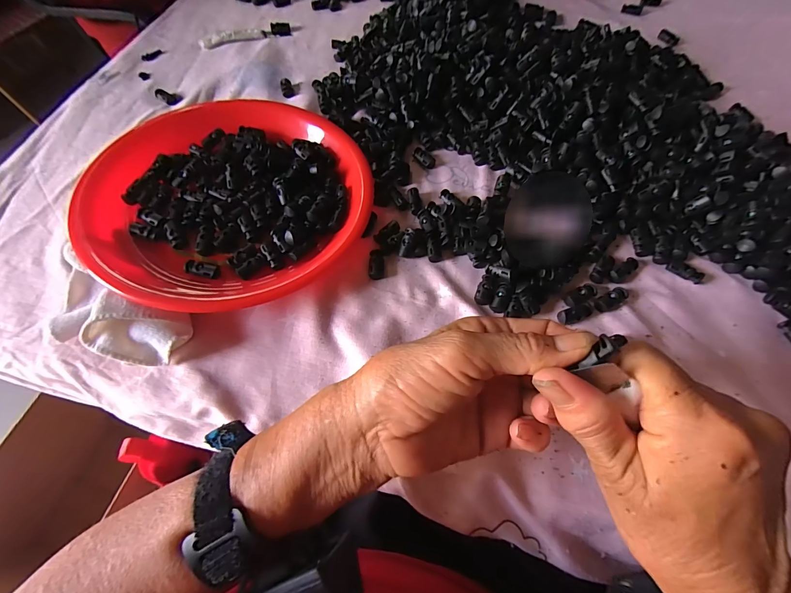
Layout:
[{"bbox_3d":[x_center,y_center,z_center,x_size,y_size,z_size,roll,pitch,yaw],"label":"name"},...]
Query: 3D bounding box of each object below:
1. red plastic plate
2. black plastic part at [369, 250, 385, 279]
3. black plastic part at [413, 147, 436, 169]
[{"bbox_3d":[-0.157,-0.107,0.339,0.247,0.044,0.247,0,63,1],"label":"red plastic plate"},{"bbox_3d":[-0.017,-0.030,0.325,0.014,0.007,0.028,1,63,1],"label":"black plastic part"},{"bbox_3d":[0.032,-0.153,0.388,0.015,0.008,0.029,-42,81,-18],"label":"black plastic part"}]

